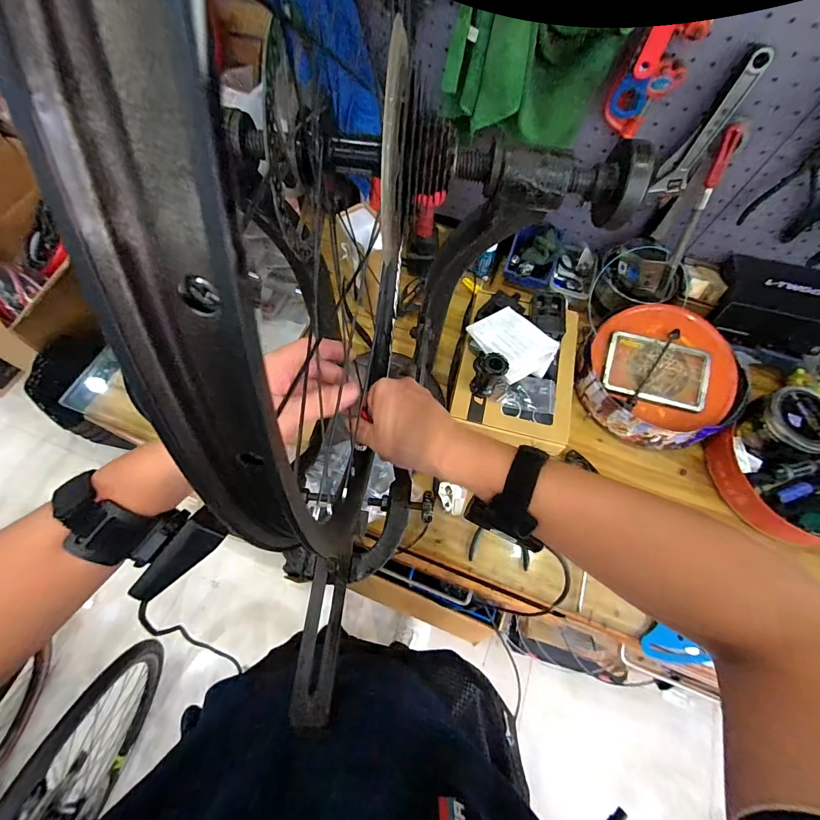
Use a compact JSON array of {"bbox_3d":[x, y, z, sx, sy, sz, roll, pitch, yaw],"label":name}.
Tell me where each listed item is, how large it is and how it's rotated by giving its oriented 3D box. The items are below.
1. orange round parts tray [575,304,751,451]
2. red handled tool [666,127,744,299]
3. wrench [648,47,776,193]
[{"bbox_3d":[0.481,-0.060,0.730,0.296,0.075,0.260,33,87,6],"label":"orange round parts tray"},{"bbox_3d":[0.516,-0.343,0.683,0.022,0.275,0.025,-17,46,-11],"label":"red handled tool"},{"bbox_3d":[0.475,-0.444,0.604,0.042,0.207,0.014,40,69,14],"label":"wrench"}]

